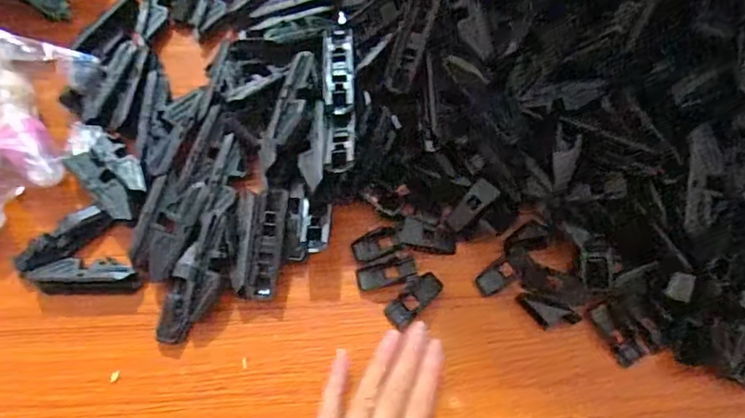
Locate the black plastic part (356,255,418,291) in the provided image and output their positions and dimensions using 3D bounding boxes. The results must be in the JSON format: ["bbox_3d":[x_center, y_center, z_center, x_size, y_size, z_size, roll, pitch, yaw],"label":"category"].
[{"bbox_3d":[0.010,0.044,0.359,0.041,0.009,0.017,-16,73,-3],"label":"black plastic part"}]

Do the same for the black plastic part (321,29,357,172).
[{"bbox_3d":[-0.022,-0.079,0.356,0.021,0.015,0.116,-4,72,1],"label":"black plastic part"}]

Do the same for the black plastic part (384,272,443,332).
[{"bbox_3d":[0.028,0.060,0.356,0.043,0.004,0.017,-39,75,-10],"label":"black plastic part"}]

